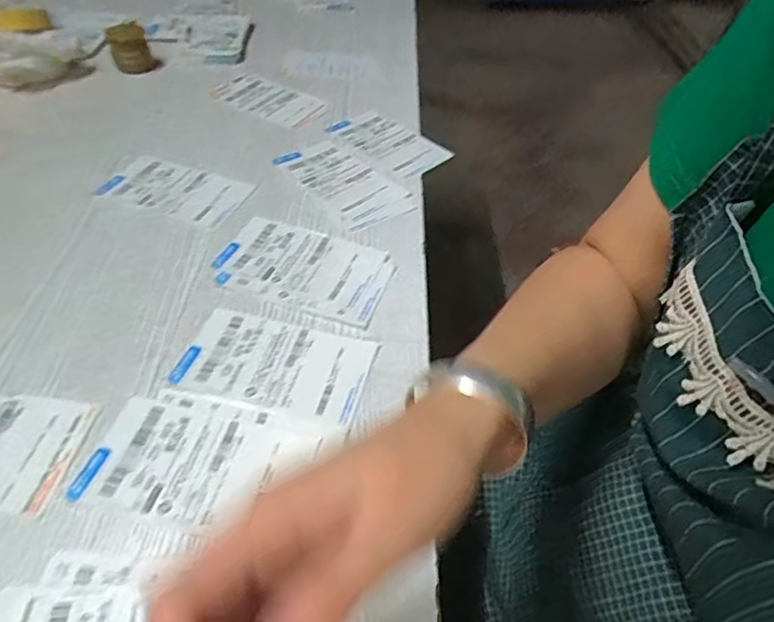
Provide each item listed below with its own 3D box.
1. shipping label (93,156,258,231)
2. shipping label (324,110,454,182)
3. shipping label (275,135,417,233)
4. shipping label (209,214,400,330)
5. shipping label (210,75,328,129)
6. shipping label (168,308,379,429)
[{"bbox_3d":[-0.204,-0.116,0.529,0.131,0.006,0.071,15,48,10],"label":"shipping label"},{"bbox_3d":[0.001,-0.188,0.612,0.081,0.005,0.134,-34,57,-30],"label":"shipping label"},{"bbox_3d":[-0.043,-0.131,0.556,0.079,0.004,0.148,-29,56,-28],"label":"shipping label"},{"bbox_3d":[-0.069,-0.037,0.464,0.143,0.004,0.086,15,48,11],"label":"shipping label"},{"bbox_3d":[-0.141,-0.251,0.662,0.133,0.005,0.069,23,51,12],"label":"shipping label"},{"bbox_3d":[-0.080,0.037,0.395,0.129,0.004,0.076,12,48,8],"label":"shipping label"}]

